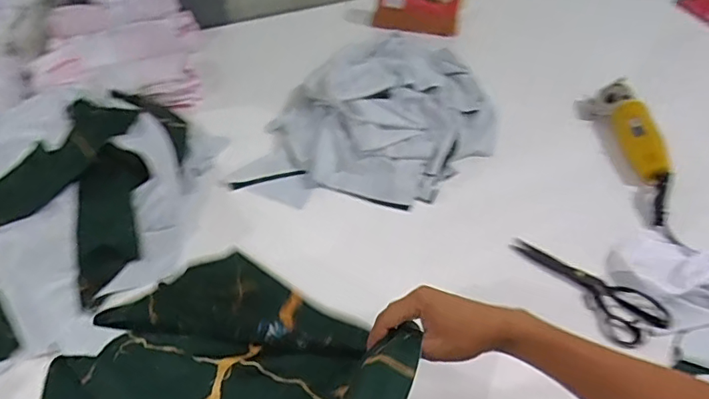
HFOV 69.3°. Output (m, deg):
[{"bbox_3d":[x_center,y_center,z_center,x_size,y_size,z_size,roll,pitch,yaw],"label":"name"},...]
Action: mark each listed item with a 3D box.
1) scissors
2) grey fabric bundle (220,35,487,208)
[{"bbox_3d":[0.333,0.113,0.732,0.087,0.022,0.212,-28,54,-26],"label":"scissors"},{"bbox_3d":[0.053,-0.167,0.932,0.359,0.079,0.559,31,52,24],"label":"grey fabric bundle"}]

